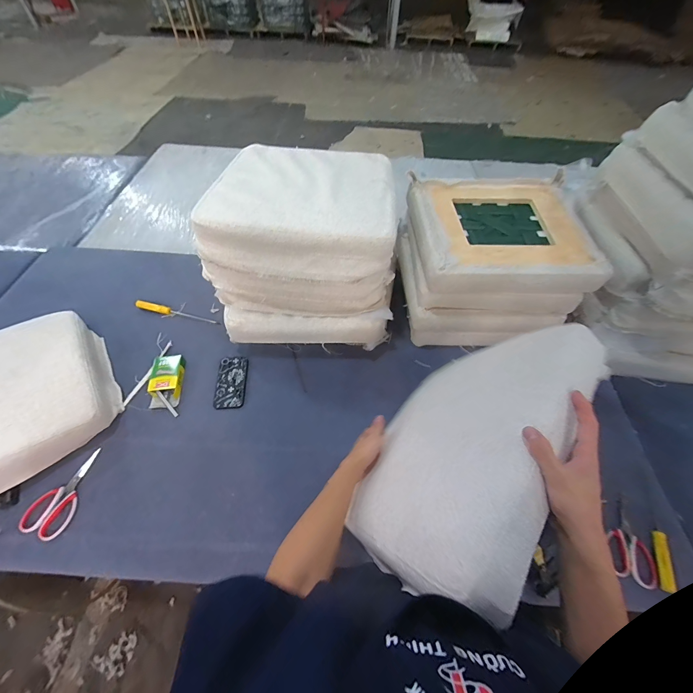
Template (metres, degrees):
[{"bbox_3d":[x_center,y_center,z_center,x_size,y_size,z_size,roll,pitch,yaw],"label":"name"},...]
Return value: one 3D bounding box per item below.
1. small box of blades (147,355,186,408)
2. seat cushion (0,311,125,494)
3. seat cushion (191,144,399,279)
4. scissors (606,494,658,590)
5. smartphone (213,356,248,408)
[{"bbox_3d":[-0.511,0.092,0.862,0.085,0.031,0.161,-7,55,-7],"label":"small box of blades"},{"bbox_3d":[-0.846,0.158,0.741,0.454,0.113,0.414,-34,63,-23],"label":"seat cushion"},{"bbox_3d":[-0.104,-0.387,0.828,0.460,0.119,0.442,6,55,2],"label":"seat cushion"},{"bbox_3d":[0.637,0.434,0.689,0.088,0.016,0.172,14,55,8],"label":"scissors"},{"bbox_3d":[-0.334,0.100,0.888,0.082,0.007,0.169,-4,55,-5],"label":"smartphone"}]

